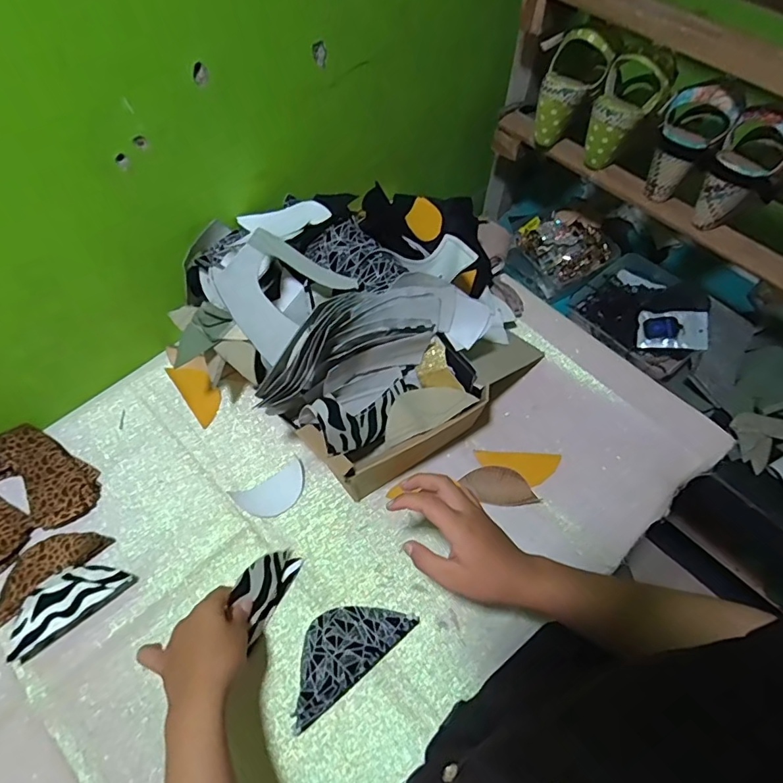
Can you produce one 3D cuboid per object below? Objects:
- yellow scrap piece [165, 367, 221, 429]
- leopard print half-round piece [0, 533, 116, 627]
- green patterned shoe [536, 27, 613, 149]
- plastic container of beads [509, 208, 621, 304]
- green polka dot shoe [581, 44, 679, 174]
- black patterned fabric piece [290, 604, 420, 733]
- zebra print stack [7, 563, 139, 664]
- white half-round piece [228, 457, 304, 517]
[{"bbox_3d":[-0.258,-0.001,0.664,0.043,0.007,0.094,-36,82,-12],"label":"yellow scrap piece"},{"bbox_3d":[-0.382,0.194,0.551,0.129,0.018,0.055,-40,68,-21],"label":"leopard print half-round piece"},{"bbox_3d":[0.249,-0.418,0.691,0.077,0.139,0.072,19,62,10],"label":"green patterned shoe"},{"bbox_3d":[0.307,-0.254,0.918,0.157,0.066,0.160,-33,66,-18],"label":"plastic container of beads"},{"bbox_3d":[0.313,-0.377,0.668,0.080,0.145,0.080,24,62,12],"label":"green polka dot shoe"},{"bbox_3d":[-0.051,0.265,0.519,0.144,0.024,0.070,-36,67,-19],"label":"black patterned fabric piece"},{"bbox_3d":[-0.344,0.220,0.527,0.119,0.035,0.053,-36,67,-19],"label":"zebra print stack"},{"bbox_3d":[-0.144,0.124,0.606,0.087,0.009,0.049,-27,64,-16],"label":"white half-round piece"}]

